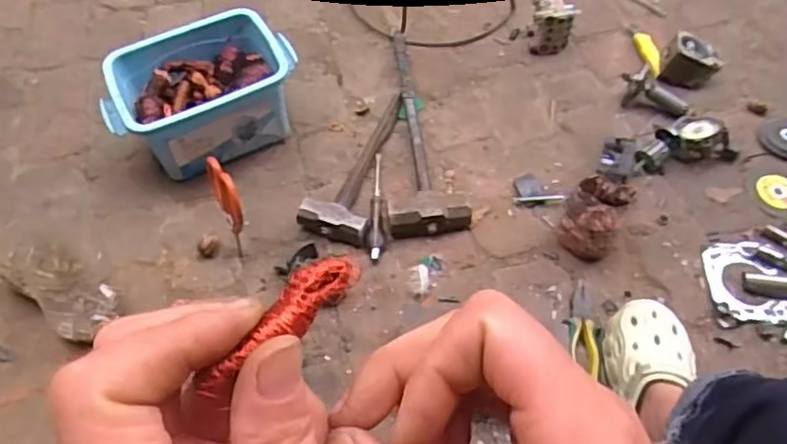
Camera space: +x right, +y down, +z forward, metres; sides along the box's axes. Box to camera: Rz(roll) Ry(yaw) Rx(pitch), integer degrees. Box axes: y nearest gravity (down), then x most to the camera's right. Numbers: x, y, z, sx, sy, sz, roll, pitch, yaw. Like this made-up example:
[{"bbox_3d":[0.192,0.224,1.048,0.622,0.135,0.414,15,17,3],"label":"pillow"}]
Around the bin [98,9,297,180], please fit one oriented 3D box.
[{"bbox_3d":[-0.299,-0.199,1.024,0.288,0.135,0.174,-26,60,-15],"label":"bin"}]

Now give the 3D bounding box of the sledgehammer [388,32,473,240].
[{"bbox_3d":[0.048,-0.160,1.057,0.119,0.043,0.411,-3,56,0],"label":"sledgehammer"}]

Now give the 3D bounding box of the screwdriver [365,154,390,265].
[{"bbox_3d":[-0.020,-0.029,0.990,0.033,0.028,0.193,4,57,4],"label":"screwdriver"}]

